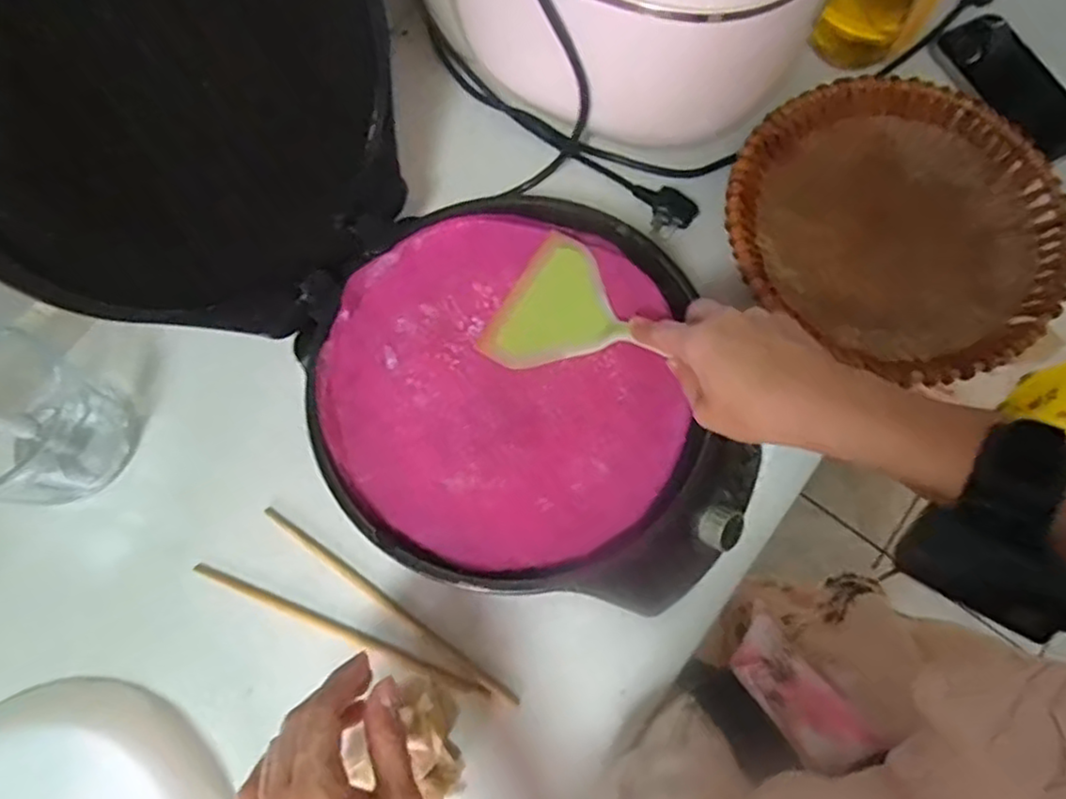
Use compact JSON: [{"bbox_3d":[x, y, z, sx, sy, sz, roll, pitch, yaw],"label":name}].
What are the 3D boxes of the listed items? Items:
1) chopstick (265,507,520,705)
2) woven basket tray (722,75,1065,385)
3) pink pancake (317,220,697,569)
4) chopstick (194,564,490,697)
[{"bbox_3d":[-0.107,0.149,0.507,0.231,0.011,0.009,35,76,11],"label":"chopstick"},{"bbox_3d":[0.286,-0.137,0.562,0.246,0.064,0.232,39,77,12],"label":"woven basket tray"},{"bbox_3d":[-0.024,-0.013,0.503,0.246,0.010,0.252,0,73,1],"label":"pink pancake"},{"bbox_3d":[-0.141,0.168,0.505,0.232,0.015,0.009,20,74,7],"label":"chopstick"}]

